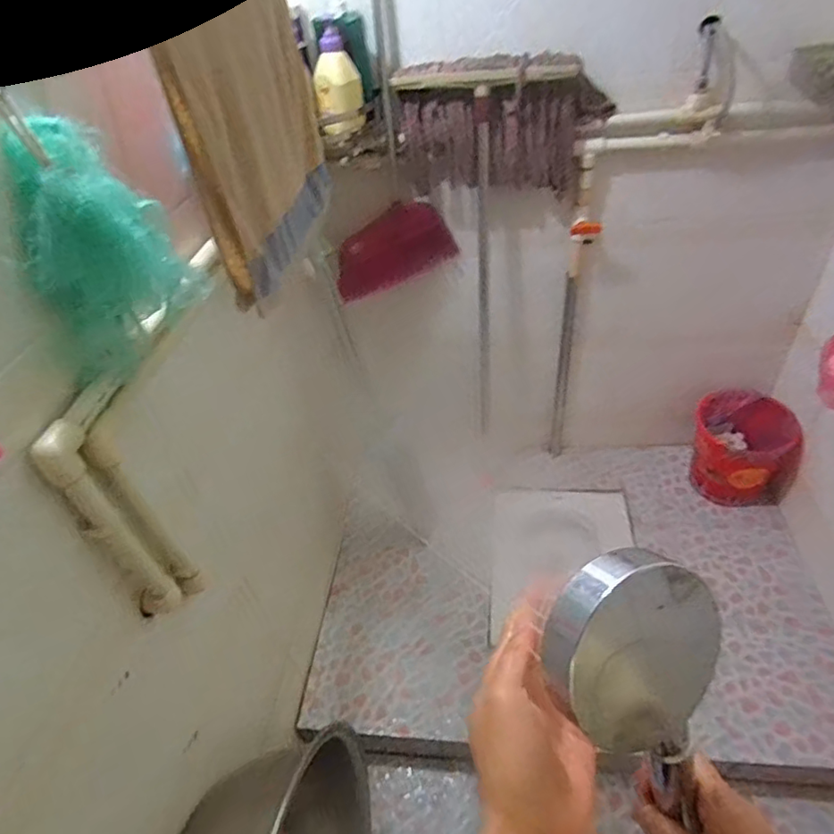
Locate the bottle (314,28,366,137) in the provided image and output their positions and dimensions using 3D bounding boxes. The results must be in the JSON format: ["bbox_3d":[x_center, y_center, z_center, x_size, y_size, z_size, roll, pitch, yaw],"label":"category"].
[{"bbox_3d":[-0.152,-0.642,1.073,0.086,0.162,0.057,-6,42,1],"label":"bottle"}]

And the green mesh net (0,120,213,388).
[{"bbox_3d":[-0.323,-0.166,0.577,0.152,0.236,0.083,-22,44,-16],"label":"green mesh net"}]

